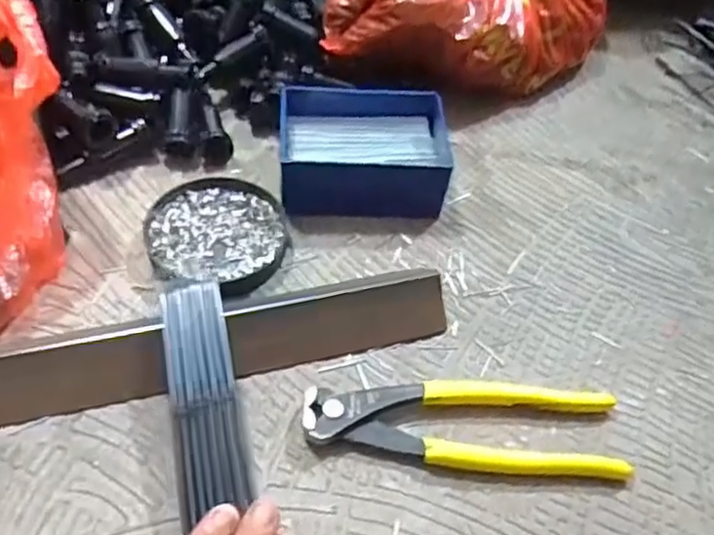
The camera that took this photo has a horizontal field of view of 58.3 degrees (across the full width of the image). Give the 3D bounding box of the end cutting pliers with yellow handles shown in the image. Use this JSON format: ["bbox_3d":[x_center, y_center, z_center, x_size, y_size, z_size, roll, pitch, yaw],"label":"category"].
[{"bbox_3d":[0.057,0.078,0.333,0.165,0.017,0.050,5,50,-2],"label":"end cutting pliers with yellow handles"}]

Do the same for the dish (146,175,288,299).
[{"bbox_3d":[-0.085,-0.020,0.393,0.082,0.011,0.086,-16,54,-19],"label":"dish"}]

